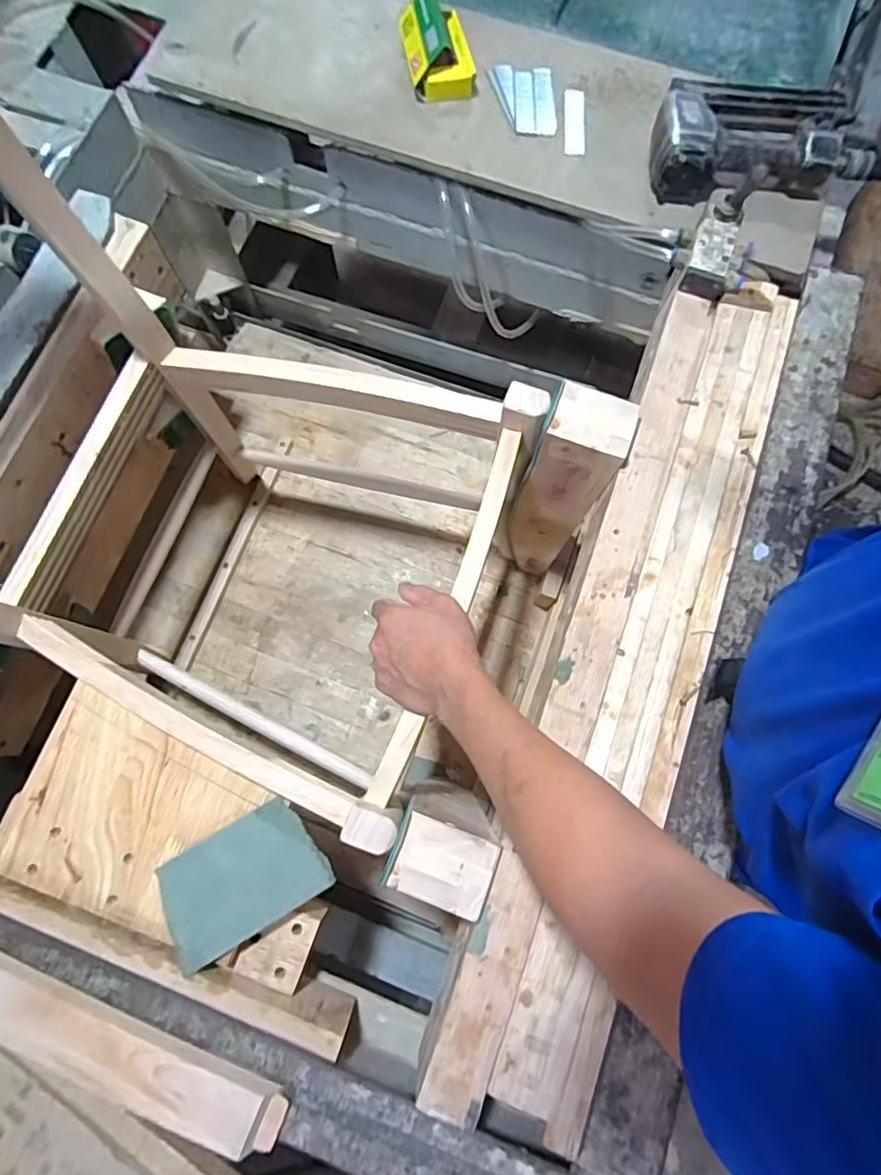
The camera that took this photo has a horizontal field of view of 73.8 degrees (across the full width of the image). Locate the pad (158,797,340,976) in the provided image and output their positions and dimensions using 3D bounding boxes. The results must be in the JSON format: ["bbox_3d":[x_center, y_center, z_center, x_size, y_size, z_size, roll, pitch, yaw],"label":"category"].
[{"bbox_3d":[-0.177,0.261,0.525,0.140,0.007,0.092,-29,76,-7],"label":"pad"}]

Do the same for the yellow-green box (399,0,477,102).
[{"bbox_3d":[-0.004,-0.668,0.717,0.078,0.054,0.130,-9,76,-2],"label":"yellow-green box"}]

